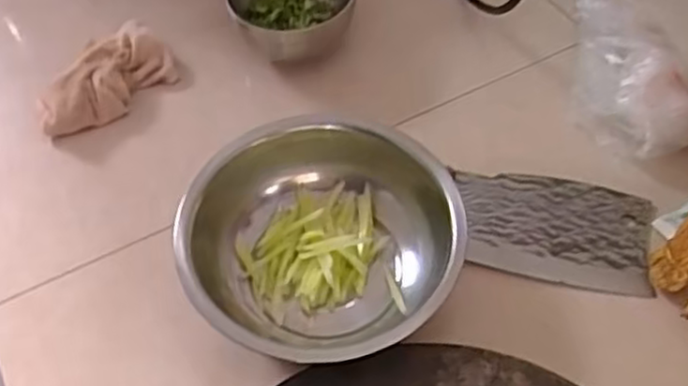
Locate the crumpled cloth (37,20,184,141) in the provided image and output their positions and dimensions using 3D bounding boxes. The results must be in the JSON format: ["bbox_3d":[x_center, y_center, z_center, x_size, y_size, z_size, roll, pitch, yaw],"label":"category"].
[{"bbox_3d":[-0.218,-0.100,0.672,0.078,0.034,0.134,36,64,24],"label":"crumpled cloth"}]

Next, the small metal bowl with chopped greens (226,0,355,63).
[{"bbox_3d":[-0.044,-0.165,0.683,0.110,0.073,0.110,-2,55,2],"label":"small metal bowl with chopped greens"}]

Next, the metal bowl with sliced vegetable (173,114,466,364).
[{"bbox_3d":[-0.014,0.035,0.536,0.191,0.075,0.193,-2,55,2],"label":"metal bowl with sliced vegetable"}]

